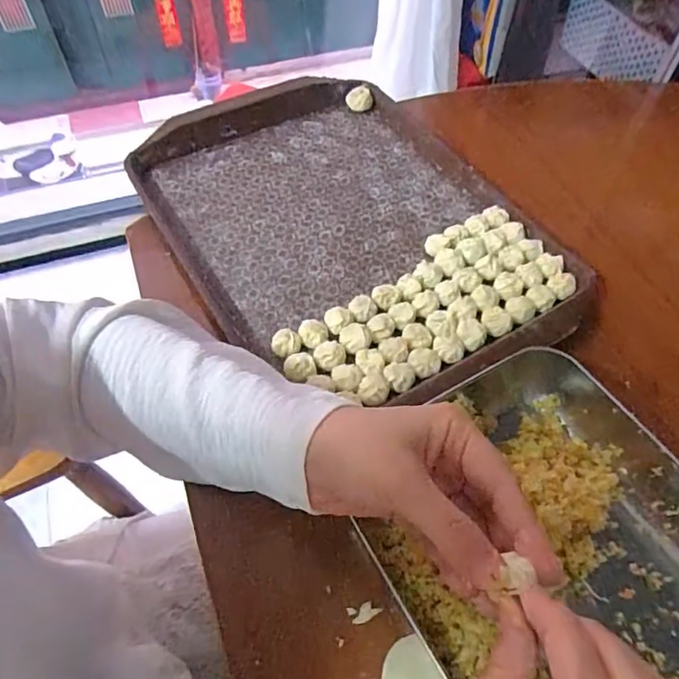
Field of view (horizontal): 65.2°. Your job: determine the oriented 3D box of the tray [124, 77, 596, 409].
[{"bbox_3d":[0.002,-0.114,0.495,0.291,0.029,0.409,-27,60,-19],"label":"tray"}]

